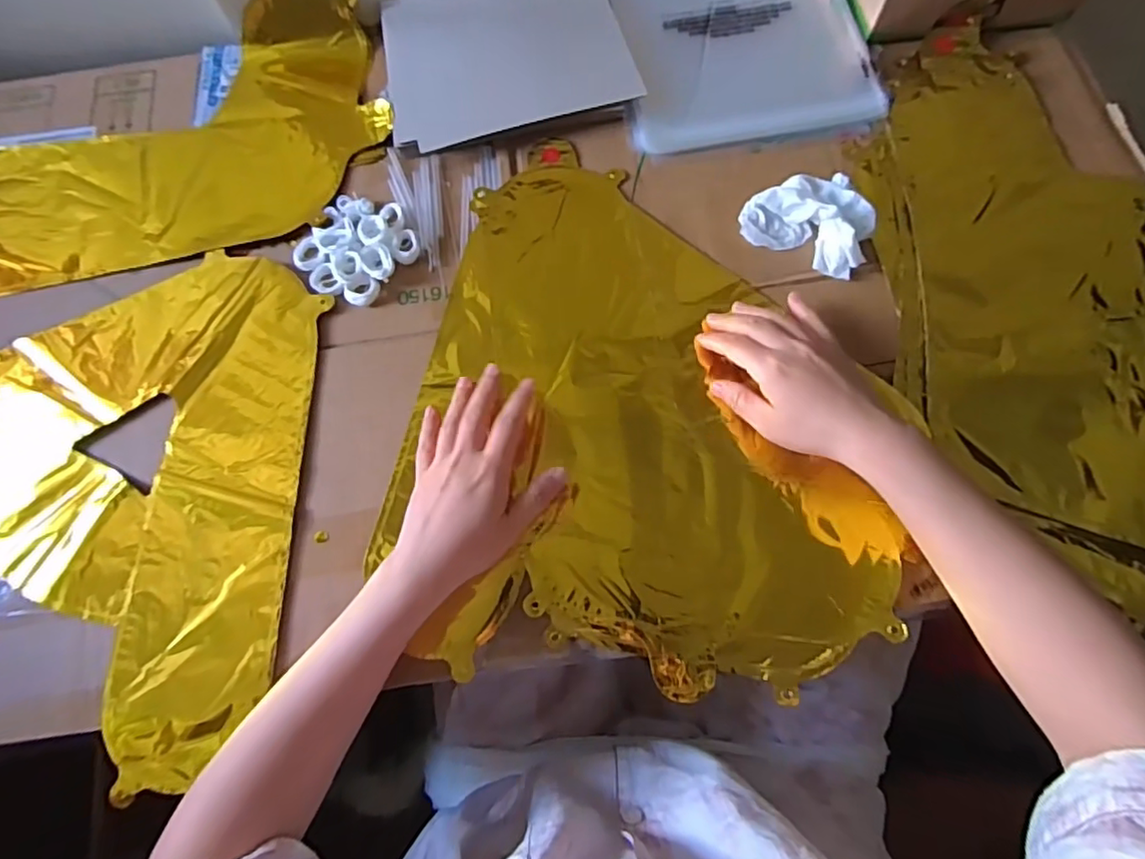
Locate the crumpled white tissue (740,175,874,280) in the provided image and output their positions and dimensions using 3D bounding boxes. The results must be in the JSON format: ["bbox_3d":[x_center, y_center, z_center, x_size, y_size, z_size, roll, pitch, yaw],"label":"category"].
[{"bbox_3d":[0.184,-0.168,0.472,0.093,0.025,0.076,27,75,10],"label":"crumpled white tissue"}]

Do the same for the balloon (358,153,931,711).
[{"bbox_3d":[0.063,-0.012,0.455,0.349,0.016,0.383,13,76,4],"label":"balloon"}]

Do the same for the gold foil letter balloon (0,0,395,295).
[{"bbox_3d":[-0.355,-0.236,0.521,0.391,0.043,0.216,-17,73,-3],"label":"gold foil letter balloon"}]

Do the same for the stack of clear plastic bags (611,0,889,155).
[{"bbox_3d":[0.144,-0.345,0.542,0.205,0.018,0.216,-7,73,0],"label":"stack of clear plastic bags"}]

